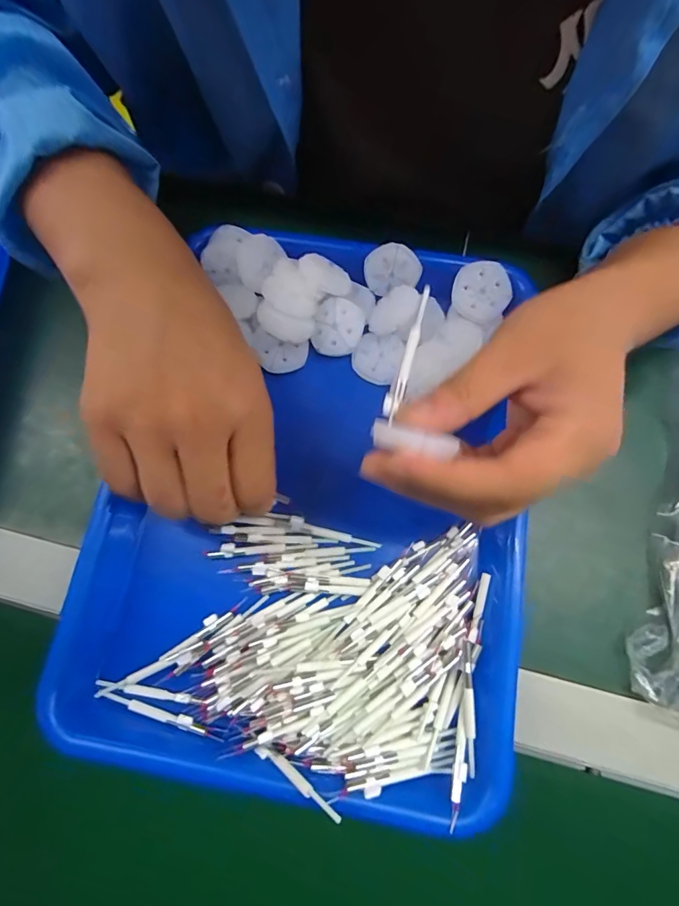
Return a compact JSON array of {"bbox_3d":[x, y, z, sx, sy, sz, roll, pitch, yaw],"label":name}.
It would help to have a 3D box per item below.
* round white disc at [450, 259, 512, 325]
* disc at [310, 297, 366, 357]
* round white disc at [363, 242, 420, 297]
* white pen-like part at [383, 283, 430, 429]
[{"bbox_3d":[0.095,-0.108,0.296,0.038,0.004,0.037,2,103,10],"label":"round white disc"},{"bbox_3d":[-0.001,-0.084,0.297,0.034,0.004,0.037,1,95,11],"label":"disc"},{"bbox_3d":[0.035,-0.126,0.301,0.037,0.031,0.007,-10,41,22],"label":"round white disc"},{"bbox_3d":[0.030,-0.043,0.194,0.007,0.004,0.061,17,94,6],"label":"white pen-like part"}]

